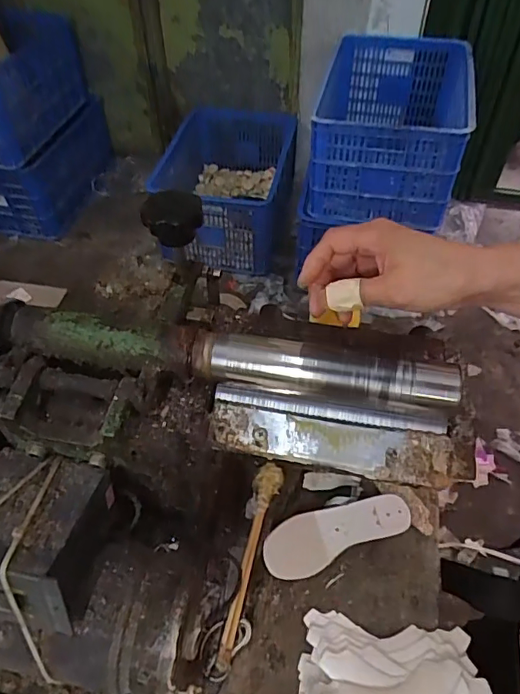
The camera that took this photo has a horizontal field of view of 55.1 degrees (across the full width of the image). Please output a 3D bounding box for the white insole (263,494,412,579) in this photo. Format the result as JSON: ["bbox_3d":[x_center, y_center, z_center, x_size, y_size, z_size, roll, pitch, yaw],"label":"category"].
[{"bbox_3d":[0.077,0.184,0.502,0.152,0.017,0.050,-18,55,-13],"label":"white insole"}]

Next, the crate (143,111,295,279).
[{"bbox_3d":[-0.141,-0.567,1.792,0.472,0.277,0.536,10,51,8],"label":"crate"}]

